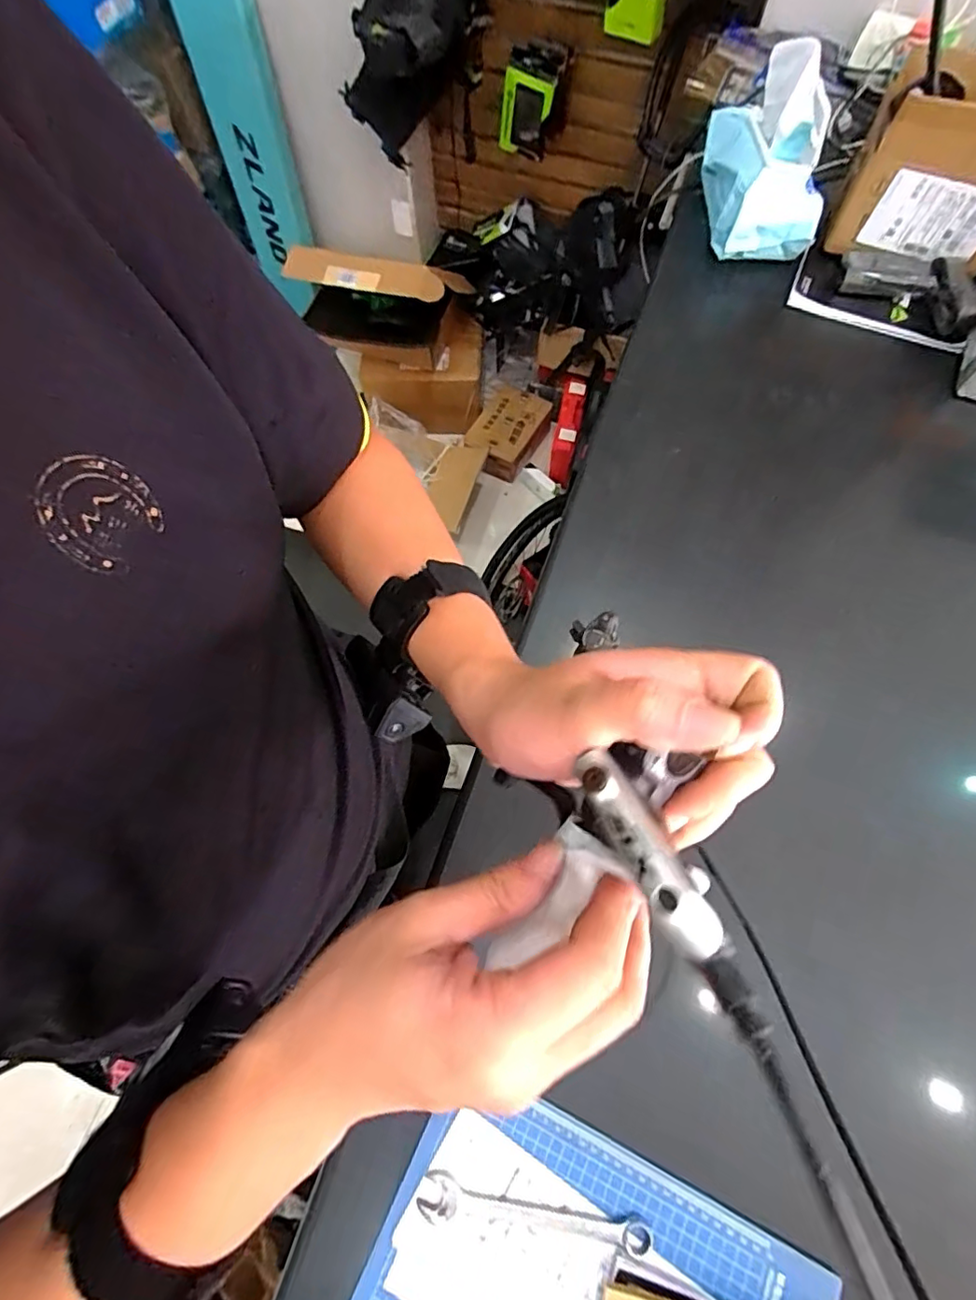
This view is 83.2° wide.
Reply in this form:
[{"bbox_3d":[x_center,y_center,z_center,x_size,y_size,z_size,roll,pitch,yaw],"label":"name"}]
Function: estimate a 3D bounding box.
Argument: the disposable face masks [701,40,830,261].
[{"bbox_3d":[0.336,-0.610,0.658,0.110,0.148,0.197,-6,73,0],"label":"disposable face masks"}]

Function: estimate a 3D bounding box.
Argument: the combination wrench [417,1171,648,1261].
[{"bbox_3d":[0.035,0.430,0.414,0.172,0.006,0.028,9,73,4],"label":"combination wrench"}]

